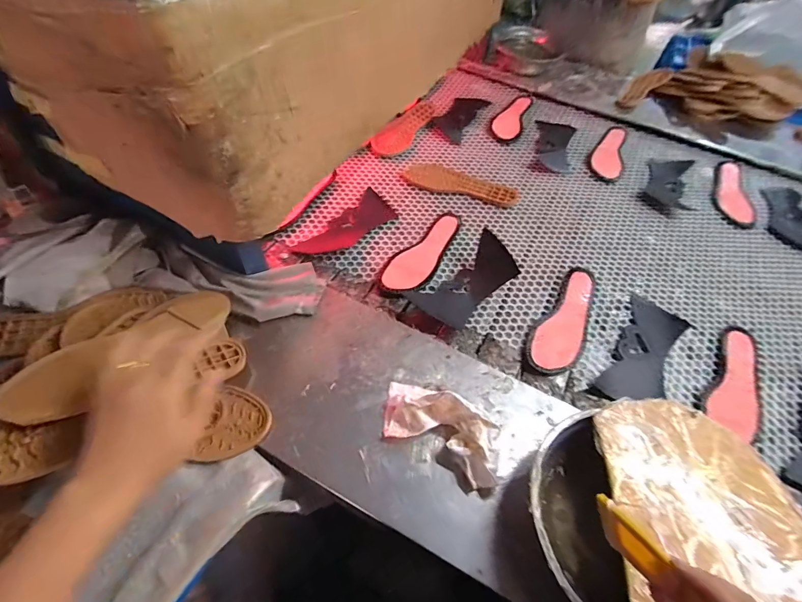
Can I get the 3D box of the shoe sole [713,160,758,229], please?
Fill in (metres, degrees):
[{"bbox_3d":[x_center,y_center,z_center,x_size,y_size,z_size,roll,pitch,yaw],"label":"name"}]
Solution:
[{"bbox_3d":[0.738,-0.247,0.860,0.085,0.026,0.261,26,51,13],"label":"shoe sole"}]

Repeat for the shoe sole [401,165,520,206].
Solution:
[{"bbox_3d":[0.126,-0.244,0.813,0.237,0.016,0.077,18,64,10],"label":"shoe sole"}]

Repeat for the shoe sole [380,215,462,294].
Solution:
[{"bbox_3d":[0.043,-0.084,0.675,0.075,0.012,0.212,33,58,24],"label":"shoe sole"}]

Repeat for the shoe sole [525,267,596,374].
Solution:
[{"bbox_3d":[0.274,0.024,0.623,0.074,0.015,0.234,35,57,15],"label":"shoe sole"}]

